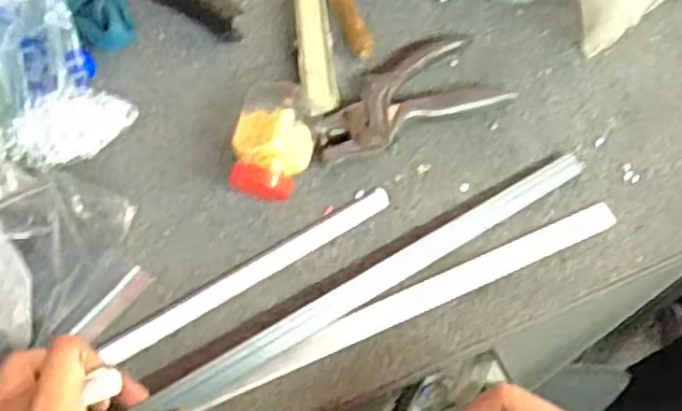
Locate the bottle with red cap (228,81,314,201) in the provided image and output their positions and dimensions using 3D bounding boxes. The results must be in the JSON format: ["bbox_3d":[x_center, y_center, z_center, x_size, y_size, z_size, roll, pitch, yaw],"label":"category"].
[{"bbox_3d":[-0.052,-0.049,0.541,0.061,0.057,0.092,6,61,2],"label":"bottle with red cap"}]

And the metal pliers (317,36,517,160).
[{"bbox_3d":[0.049,-0.097,0.577,0.166,0.025,0.092,-24,64,-13],"label":"metal pliers"}]

